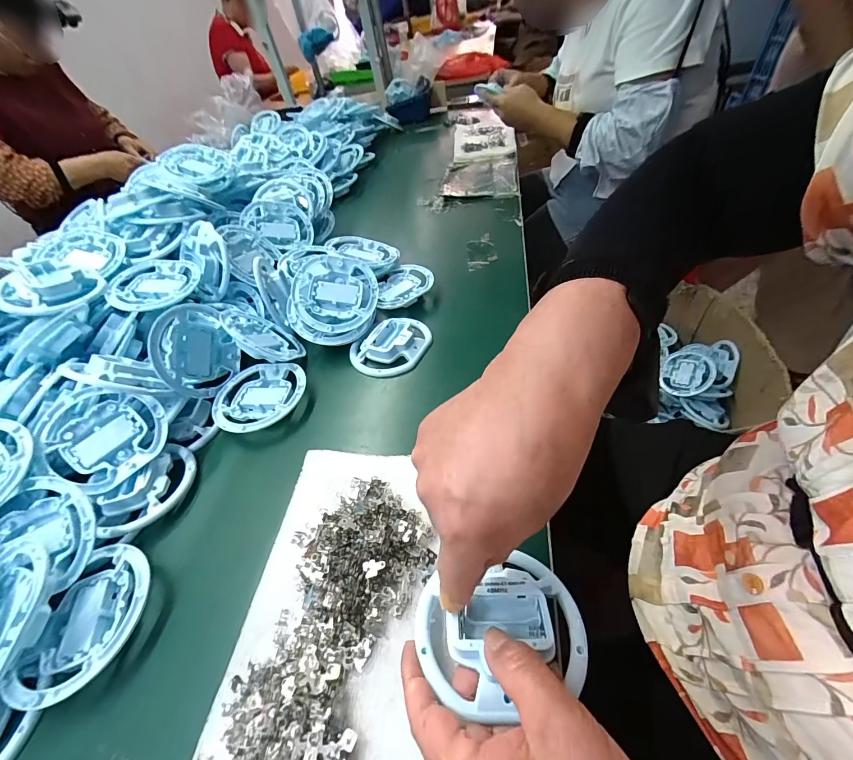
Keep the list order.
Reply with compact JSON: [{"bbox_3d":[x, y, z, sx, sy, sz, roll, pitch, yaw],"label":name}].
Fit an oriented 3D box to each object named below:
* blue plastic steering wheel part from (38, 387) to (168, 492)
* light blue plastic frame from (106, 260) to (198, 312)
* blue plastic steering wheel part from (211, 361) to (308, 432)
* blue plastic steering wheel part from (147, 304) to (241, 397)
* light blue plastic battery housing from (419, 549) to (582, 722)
[{"bbox_3d":[-0.310,0.054,0.369,0.098,0.024,0.095,33,60,4],"label":"blue plastic steering wheel part"},{"bbox_3d":[-0.340,-0.122,0.475,0.099,0.011,0.096,-20,47,-7],"label":"light blue plastic frame"},{"bbox_3d":[-0.190,0.020,0.434,0.100,0.023,0.097,-6,46,6],"label":"blue plastic steering wheel part"},{"bbox_3d":[-0.264,-0.031,0.429,0.026,0.097,0.091,-7,27,28],"label":"blue plastic steering wheel part"},{"bbox_3d":[0.046,0.153,0.235,0.102,0.023,0.077,-11,46,-7],"label":"light blue plastic battery housing"}]

